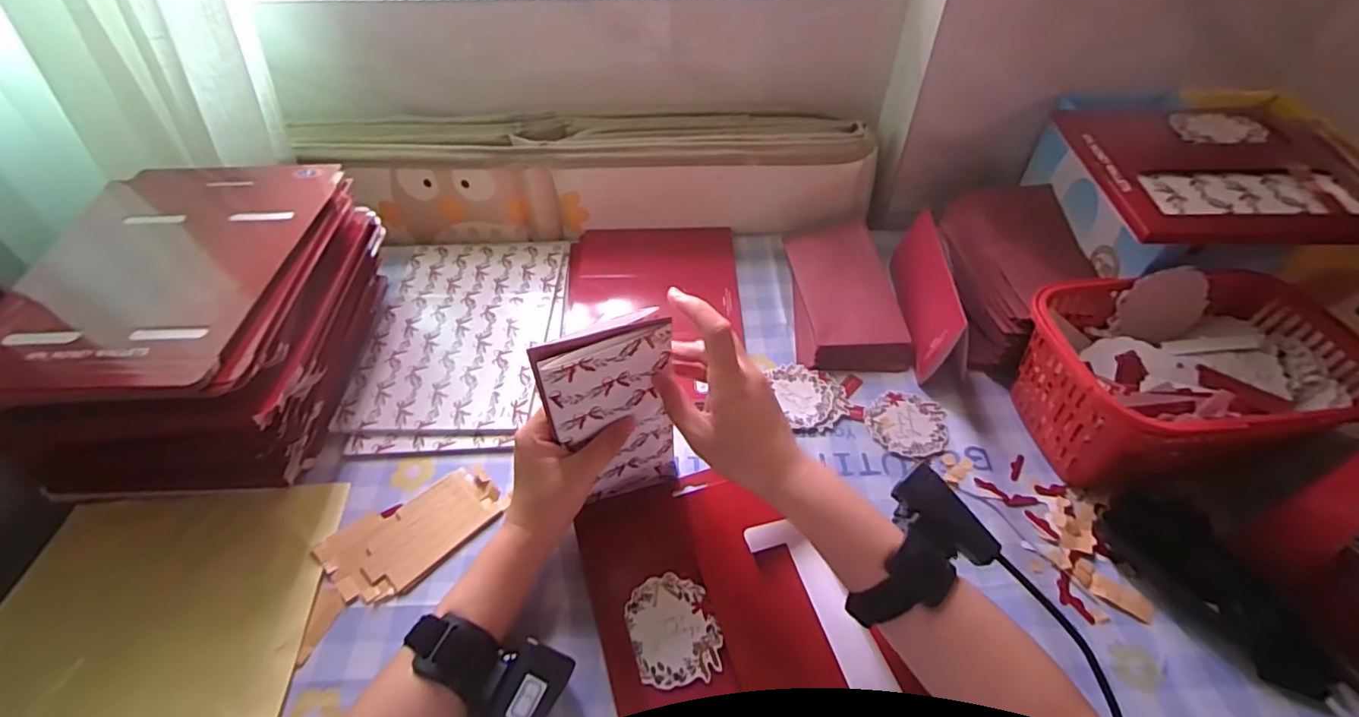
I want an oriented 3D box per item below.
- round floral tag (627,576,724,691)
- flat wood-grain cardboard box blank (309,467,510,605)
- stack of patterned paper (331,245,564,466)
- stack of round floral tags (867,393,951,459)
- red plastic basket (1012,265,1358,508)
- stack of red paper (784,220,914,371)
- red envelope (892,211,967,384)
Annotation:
[{"bbox_3d":[-0.004,0.180,0.397,0.056,0.004,0.070,-15,50,-12],"label":"round floral tag"},{"bbox_3d":[-0.205,0.135,0.465,0.129,0.008,0.073,-32,56,-25],"label":"flat wood-grain cardboard box blank"},{"bbox_3d":[-0.220,-0.026,0.600,0.196,0.008,0.280,-4,49,-3],"label":"stack of patterned paper"},{"bbox_3d":[0.205,0.057,0.526,0.070,0.004,0.065,-31,55,-24],"label":"stack of round floral tags"},{"bbox_3d":[0.395,0.020,0.484,0.220,0.113,0.157,-4,49,-3],"label":"red plastic basket"},{"bbox_3d":[0.172,-0.074,0.623,0.103,0.032,0.196,1,49,2],"label":"stack of red paper"},{"bbox_3d":[0.244,-0.065,0.581,0.031,0.081,0.168,5,49,5],"label":"red envelope"}]

